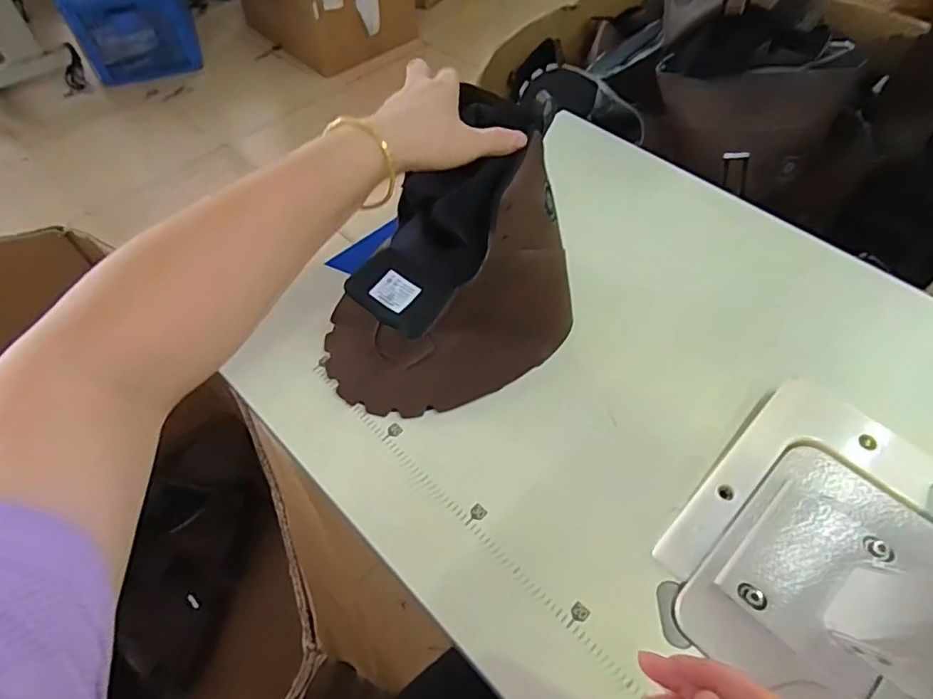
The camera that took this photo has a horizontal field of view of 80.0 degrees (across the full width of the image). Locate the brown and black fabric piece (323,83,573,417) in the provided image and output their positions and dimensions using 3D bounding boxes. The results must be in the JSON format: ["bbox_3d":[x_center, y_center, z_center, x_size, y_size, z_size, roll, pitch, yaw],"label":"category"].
[{"bbox_3d":[-0.015,-0.068,0.466,0.224,0.163,0.156,-30,59,-19],"label":"brown and black fabric piece"}]

